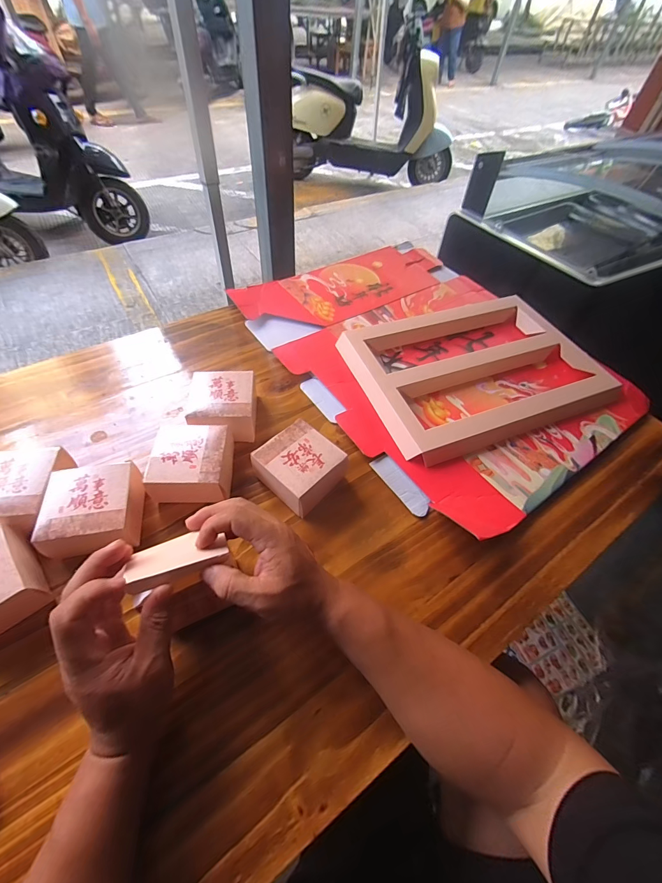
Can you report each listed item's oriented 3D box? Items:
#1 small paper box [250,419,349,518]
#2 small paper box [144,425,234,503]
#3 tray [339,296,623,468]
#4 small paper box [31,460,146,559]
[{"bbox_3d":[-0.037,0.035,0.450,0.096,0.050,0.091,37,60,22],"label":"small paper box"},{"bbox_3d":[-0.170,0.031,0.440,0.094,0.053,0.095,1,53,-3],"label":"small paper box"},{"bbox_3d":[0.237,-0.135,0.599,0.392,0.030,0.296,-17,56,-16],"label":"tray"},{"bbox_3d":[-0.261,0.081,0.396,0.088,0.053,0.100,-5,54,-7],"label":"small paper box"}]

